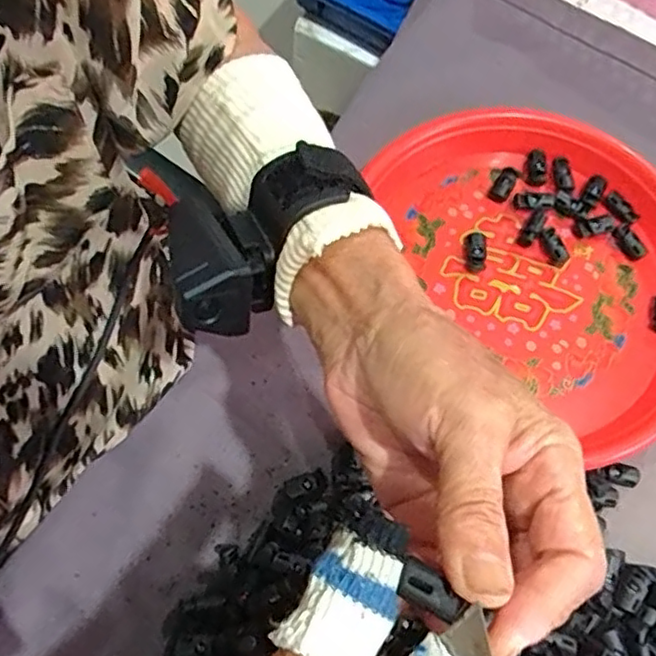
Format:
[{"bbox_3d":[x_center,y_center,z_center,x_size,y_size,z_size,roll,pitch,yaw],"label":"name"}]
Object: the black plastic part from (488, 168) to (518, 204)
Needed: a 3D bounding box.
[{"bbox_3d":[0.130,-0.106,0.474,0.014,0.007,0.030,32,72,8],"label":"black plastic part"}]

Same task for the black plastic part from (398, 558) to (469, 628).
[{"bbox_3d":[0.028,0.073,0.177,0.017,0.005,0.010,30,72,8],"label":"black plastic part"}]

